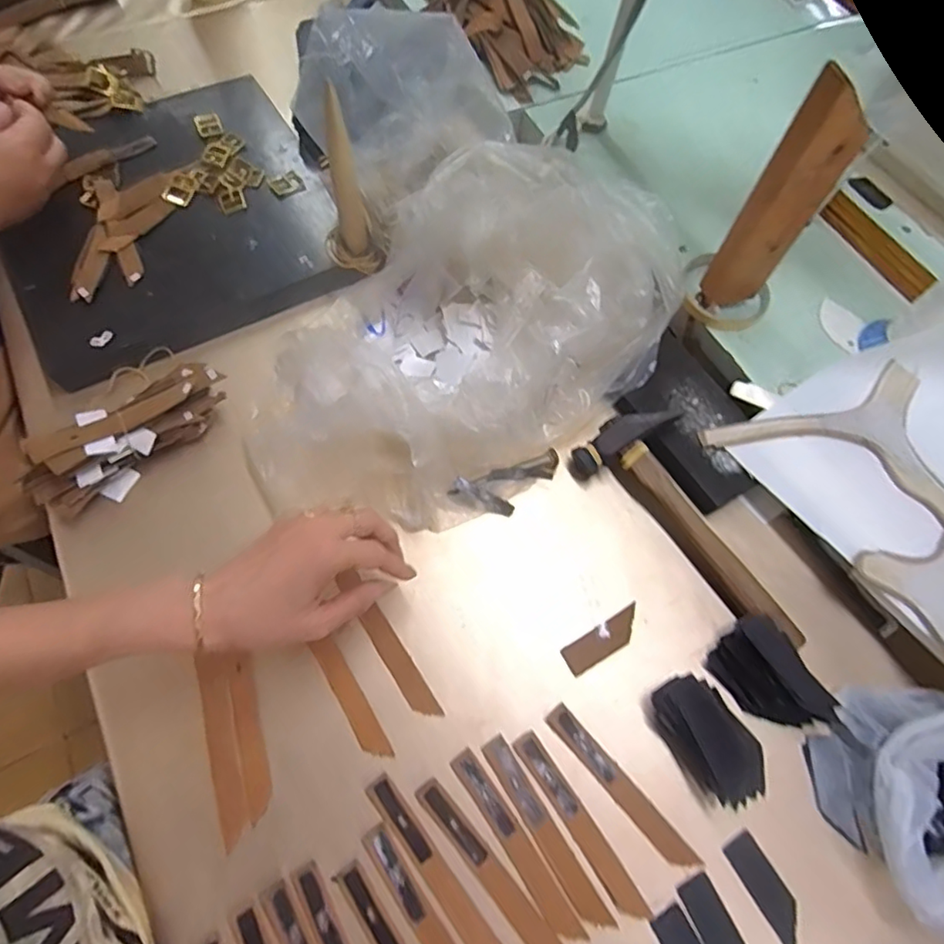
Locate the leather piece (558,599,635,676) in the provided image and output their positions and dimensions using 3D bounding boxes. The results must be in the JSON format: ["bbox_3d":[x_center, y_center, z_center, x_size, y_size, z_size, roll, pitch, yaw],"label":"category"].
[{"bbox_3d":[0.099,0.126,0.434,0.066,0.004,0.022,-28,70,-16],"label":"leather piece"}]

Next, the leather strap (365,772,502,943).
[{"bbox_3d":[-0.024,0.250,0.367,0.017,0.004,0.125,-36,72,-18],"label":"leather strap"}]

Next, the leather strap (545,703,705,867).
[{"bbox_3d":[0.100,0.212,0.393,0.018,0.004,0.125,-39,73,-19],"label":"leather strap"}]

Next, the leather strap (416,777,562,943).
[{"bbox_3d":[0.011,0.252,0.369,0.017,0.004,0.126,-38,73,-19],"label":"leather strap"}]

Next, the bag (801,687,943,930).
[{"bbox_3d":[0.294,0.200,0.368,0.125,0.075,0.123,-36,72,-18],"label":"bag"}]

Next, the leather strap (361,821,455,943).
[{"bbox_3d":[-0.026,0.276,0.353,0.017,0.004,0.125,-33,71,-17],"label":"leather strap"}]

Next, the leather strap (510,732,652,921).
[{"bbox_3d":[0.070,0.231,0.383,0.017,0.004,0.123,-31,71,-17],"label":"leather strap"}]

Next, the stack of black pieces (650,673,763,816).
[{"bbox_3d":[0.165,0.180,0.393,0.055,0.038,0.087,-34,72,-18],"label":"stack of black pieces"}]

